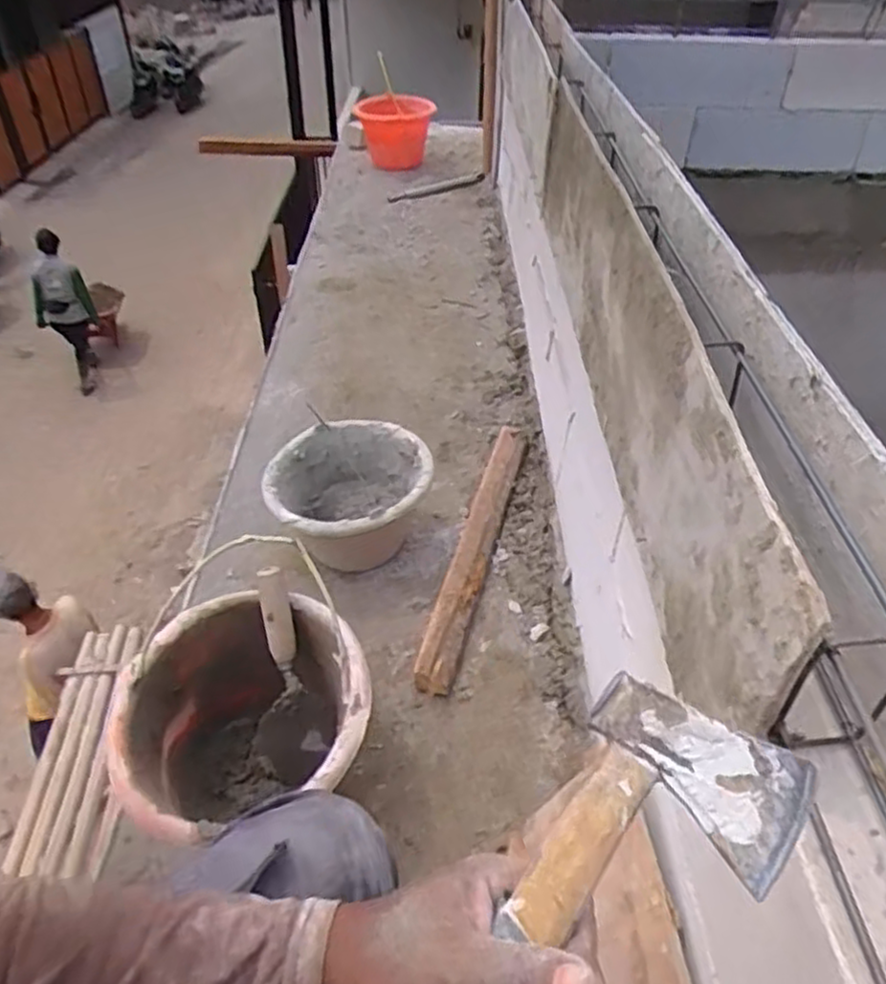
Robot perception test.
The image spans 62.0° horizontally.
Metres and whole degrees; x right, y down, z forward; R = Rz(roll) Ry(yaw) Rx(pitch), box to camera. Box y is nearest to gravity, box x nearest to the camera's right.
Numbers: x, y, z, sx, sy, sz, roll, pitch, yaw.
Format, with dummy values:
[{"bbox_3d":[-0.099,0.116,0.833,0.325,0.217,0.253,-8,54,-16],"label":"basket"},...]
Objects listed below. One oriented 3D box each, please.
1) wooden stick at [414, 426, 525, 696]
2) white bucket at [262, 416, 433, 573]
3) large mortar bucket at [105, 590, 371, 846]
[{"bbox_3d":[0.058,0.084,1.260,0.061,0.040,0.610,11,42,11],"label":"wooden stick"},{"bbox_3d":[-0.151,0.026,1.219,0.263,0.172,0.237,-9,42,-11],"label":"white bucket"},{"bbox_3d":[-0.233,0.285,0.889,0.276,0.217,0.254,1,41,-1],"label":"large mortar bucket"}]

